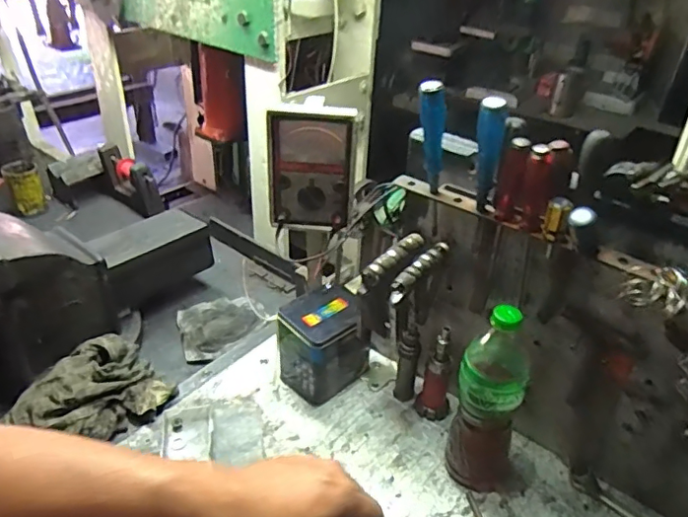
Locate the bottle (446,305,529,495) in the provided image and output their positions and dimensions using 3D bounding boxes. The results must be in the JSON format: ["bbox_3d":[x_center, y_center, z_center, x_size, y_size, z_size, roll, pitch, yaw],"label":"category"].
[{"bbox_3d":[0.177,0.176,0.677,0.081,0.274,0.085,15,36,17],"label":"bottle"}]

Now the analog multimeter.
[{"bbox_3d":[-0.047,-0.119,0.766,0.113,0.158,0.035,1,35,-4],"label":"analog multimeter"}]

